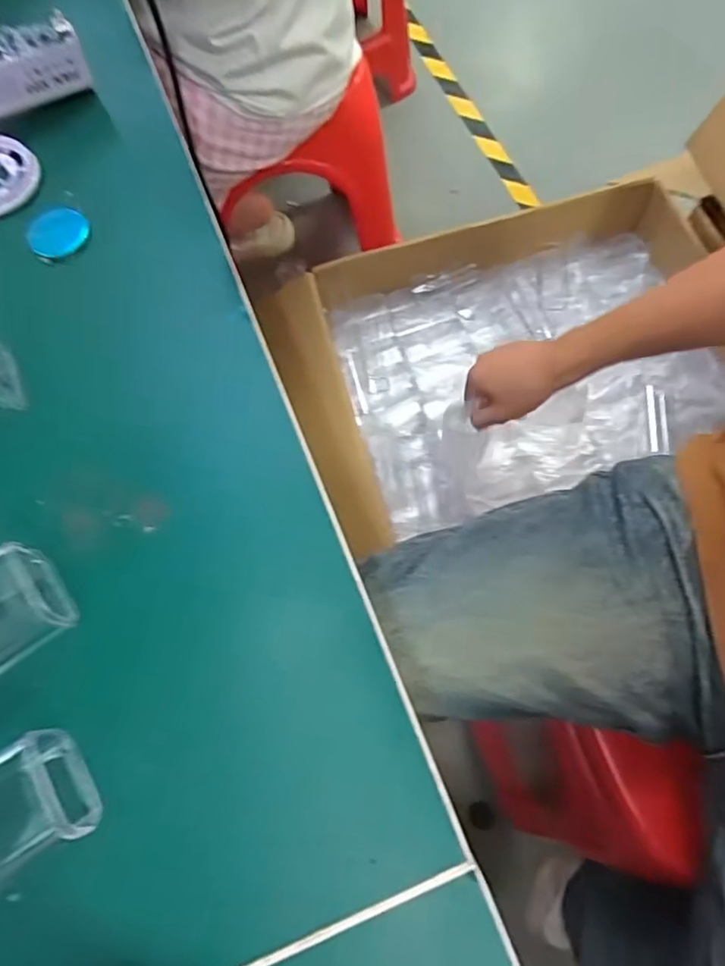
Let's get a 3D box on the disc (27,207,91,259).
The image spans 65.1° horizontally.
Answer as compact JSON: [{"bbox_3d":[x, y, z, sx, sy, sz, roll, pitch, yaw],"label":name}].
[{"bbox_3d":[-0.166,-0.135,0.309,0.027,0.010,0.030,-5,71,1],"label":"disc"}]

